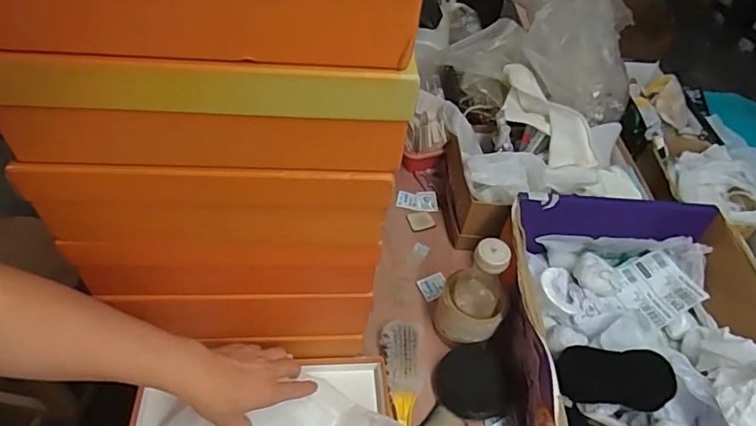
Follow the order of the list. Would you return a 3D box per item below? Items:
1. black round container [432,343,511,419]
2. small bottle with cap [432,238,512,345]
[{"bbox_3d":[0.123,0.219,0.655,0.092,0.025,0.088,3,48,-4],"label":"black round container"},{"bbox_3d":[0.128,0.097,0.650,0.084,0.170,0.074,20,49,11],"label":"small bottle with cap"}]

